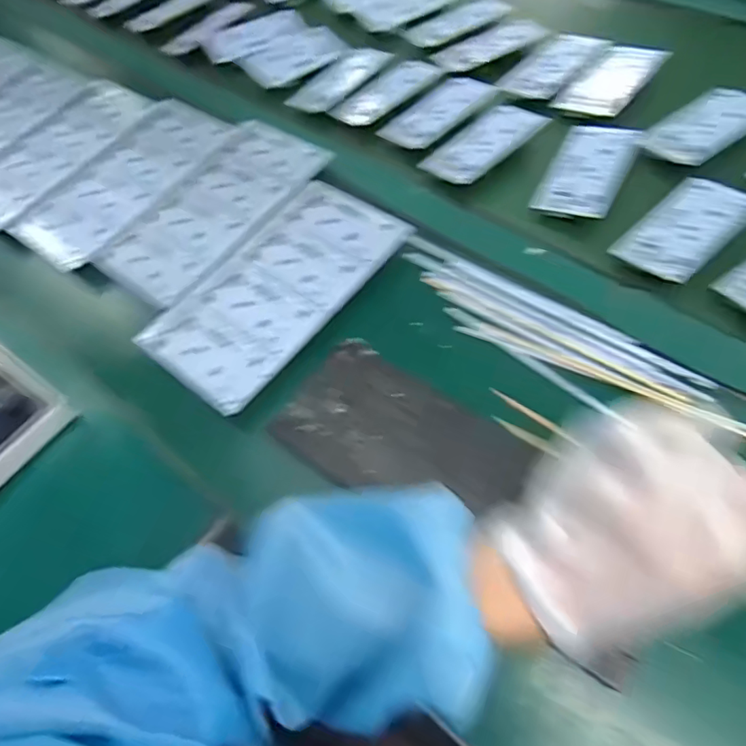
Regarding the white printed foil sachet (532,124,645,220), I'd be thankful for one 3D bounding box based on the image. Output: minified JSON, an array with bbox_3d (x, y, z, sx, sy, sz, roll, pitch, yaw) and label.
[{"bbox_3d":[0.198,-0.188,0.484,0.066,0.017,0.118,24,67,19],"label":"white printed foil sachet"}]

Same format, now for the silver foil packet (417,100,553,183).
[{"bbox_3d":[0.110,-0.229,0.520,0.128,0.005,0.058,-42,65,-16],"label":"silver foil packet"}]

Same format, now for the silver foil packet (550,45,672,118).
[{"bbox_3d":[0.246,-0.302,0.540,0.061,0.013,0.123,37,71,23],"label":"silver foil packet"}]

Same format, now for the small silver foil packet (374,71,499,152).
[{"bbox_3d":[0.071,-0.277,0.555,0.124,0.005,0.063,-40,64,-15],"label":"small silver foil packet"}]

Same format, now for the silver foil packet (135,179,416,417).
[{"bbox_3d":[-0.082,-0.078,0.462,0.120,0.014,0.229,35,70,23],"label":"silver foil packet"}]

